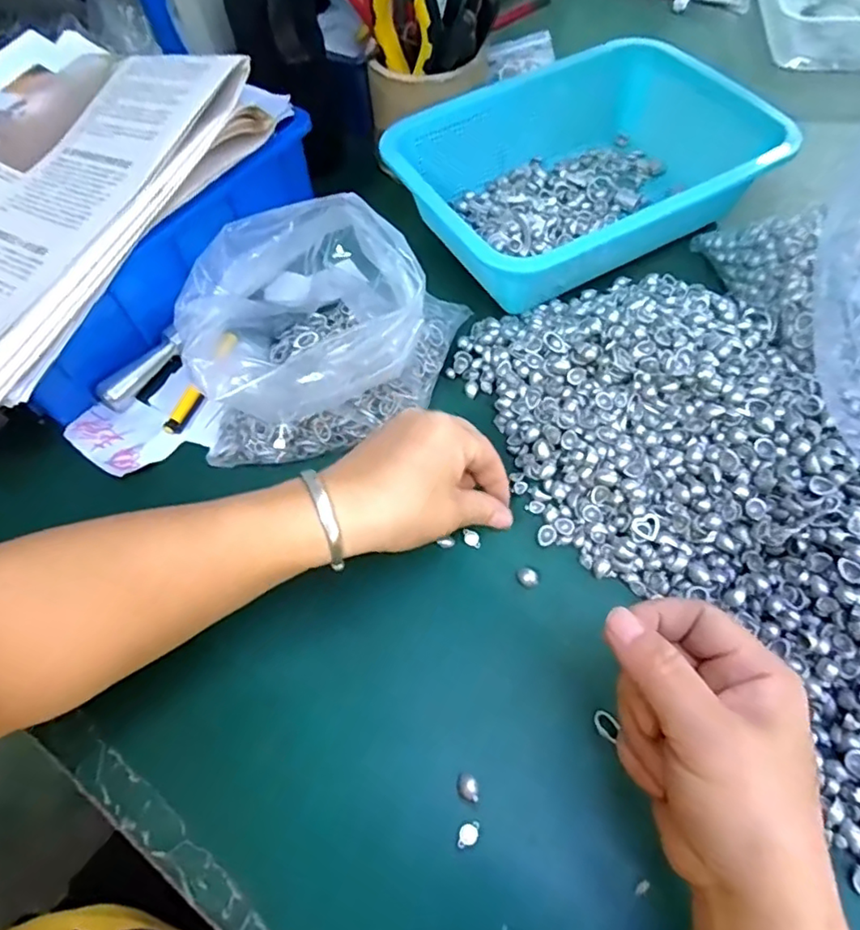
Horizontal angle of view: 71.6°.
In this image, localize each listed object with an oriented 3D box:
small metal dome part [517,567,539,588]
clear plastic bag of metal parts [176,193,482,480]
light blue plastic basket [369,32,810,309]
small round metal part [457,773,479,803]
[{"bbox_3d":[0.056,0.064,0.338,0.011,0.004,0.012,-2,59,3],"label":"small metal dome part"},{"bbox_3d":[-0.065,-0.089,0.377,0.182,0.102,0.115,-14,59,-4],"label":"clear plastic bag of metal parts"},{"bbox_3d":[0.115,-0.225,0.463,0.256,0.071,0.187,-31,61,-14],"label":"light blue plastic basket"},{"bbox_3d":[0.018,0.154,0.285,0.009,0.004,0.012,-9,58,-1],"label":"small round metal part"}]

